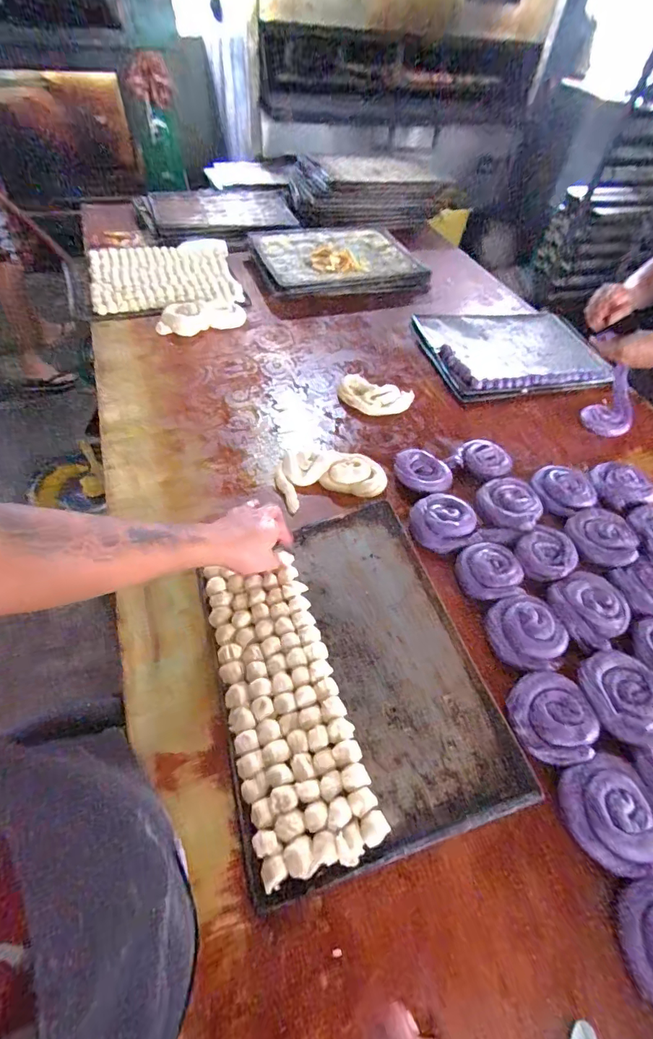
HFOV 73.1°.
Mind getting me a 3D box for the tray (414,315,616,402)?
[{"bbox_3d":[0.483,-0.448,1.134,0.462,0.026,0.362,-9,53,-12],"label":"tray"}]

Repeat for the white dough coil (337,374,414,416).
[{"bbox_3d":[0.104,-0.267,0.962,0.162,0.032,0.099,13,52,5],"label":"white dough coil"}]

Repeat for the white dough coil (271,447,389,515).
[{"bbox_3d":[0.005,-0.083,0.812,0.189,0.032,0.131,-8,53,-12],"label":"white dough coil"}]

